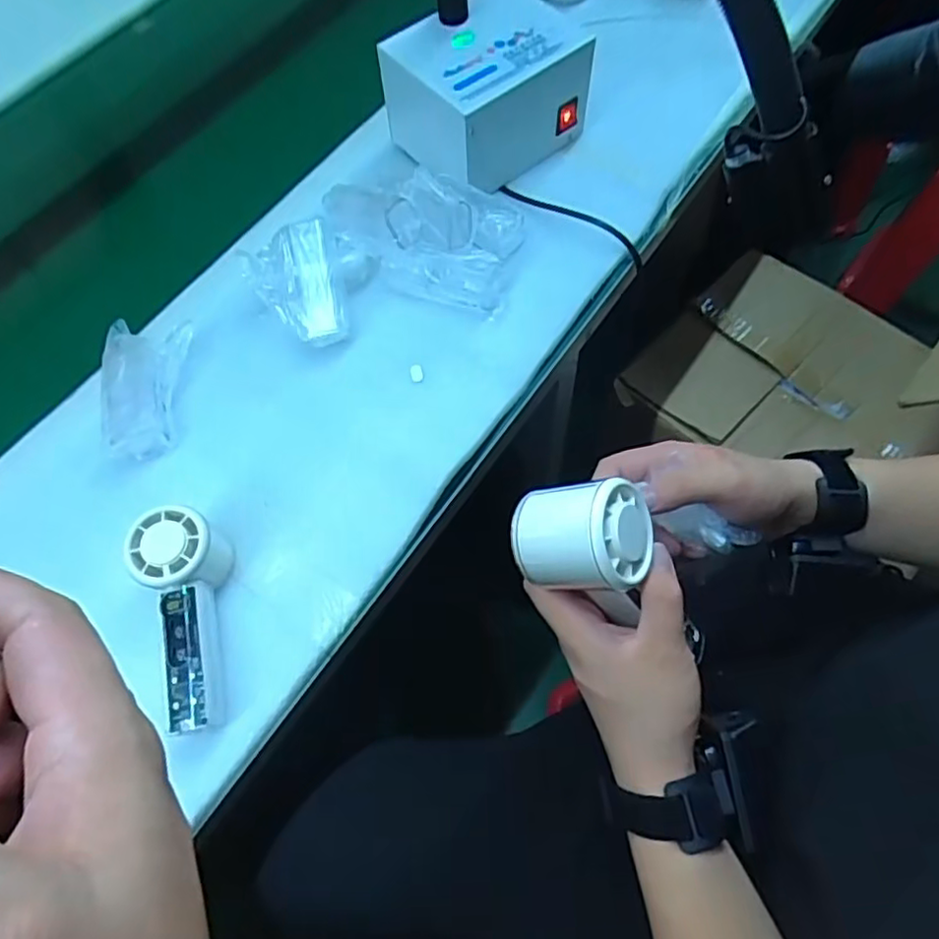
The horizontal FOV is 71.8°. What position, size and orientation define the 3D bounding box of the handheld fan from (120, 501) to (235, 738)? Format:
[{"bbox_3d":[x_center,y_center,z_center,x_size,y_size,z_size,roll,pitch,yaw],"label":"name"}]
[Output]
[{"bbox_3d":[-0.202,0.105,0.452,0.057,0.056,0.150,-9,66,-1],"label":"handheld fan"}]

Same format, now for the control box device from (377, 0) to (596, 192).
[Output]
[{"bbox_3d":[0.016,-0.370,0.637,0.151,0.110,0.131,-38,67,-13],"label":"control box device"}]

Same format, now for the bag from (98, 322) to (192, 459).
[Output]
[{"bbox_3d":[-0.277,-0.069,0.549,0.068,0.019,0.119,-2,64,3],"label":"bag"}]

